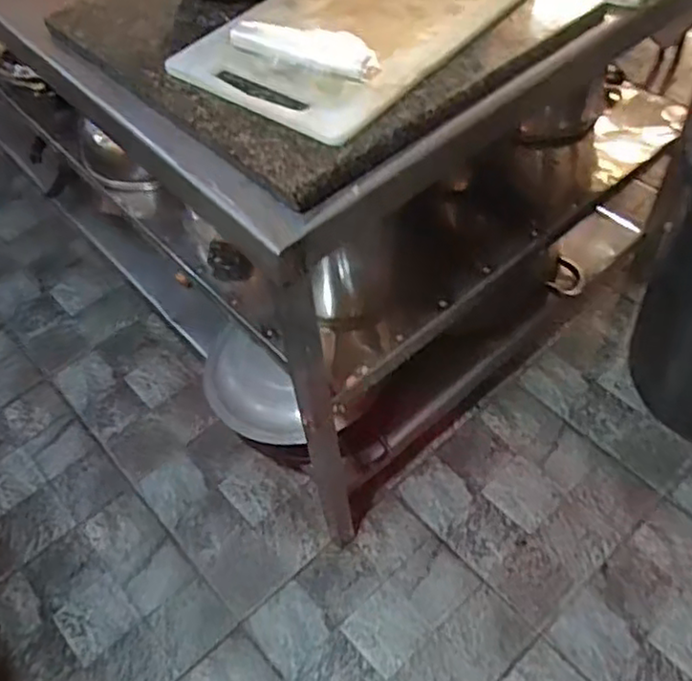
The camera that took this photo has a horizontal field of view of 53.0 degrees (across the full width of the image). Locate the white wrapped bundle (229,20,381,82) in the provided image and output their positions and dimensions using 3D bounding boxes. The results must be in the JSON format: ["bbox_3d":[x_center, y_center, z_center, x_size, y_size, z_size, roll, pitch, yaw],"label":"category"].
[{"bbox_3d":[-0.056,-0.379,0.894,0.206,0.033,0.060,23,58,21],"label":"white wrapped bundle"}]

